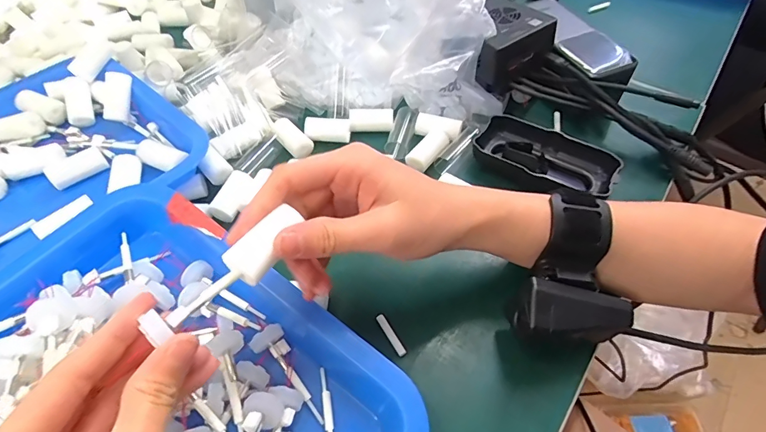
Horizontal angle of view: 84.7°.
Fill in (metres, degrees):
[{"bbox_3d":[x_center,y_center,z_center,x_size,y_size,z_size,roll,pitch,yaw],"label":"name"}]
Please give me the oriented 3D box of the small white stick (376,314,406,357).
[{"bbox_3d":[0.006,0.079,0.280,0.006,0.004,0.031,-27,57,-17],"label":"small white stick"}]

